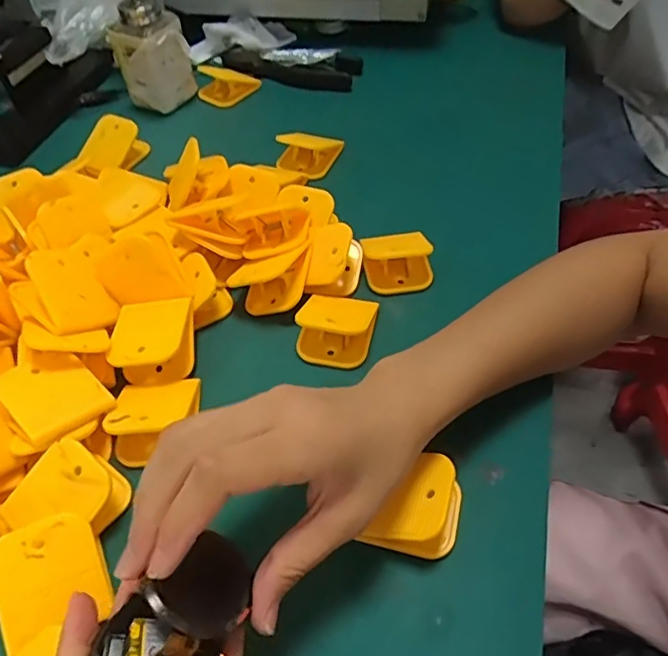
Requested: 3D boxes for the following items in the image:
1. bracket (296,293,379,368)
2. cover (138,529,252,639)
[{"bbox_3d":[0.002,-0.005,0.366,0.045,0.026,0.052,10,55,11],"label":"bracket"},{"bbox_3d":[-0.056,0.113,0.241,0.039,0.006,0.038,-38,92,-28],"label":"cover"}]

